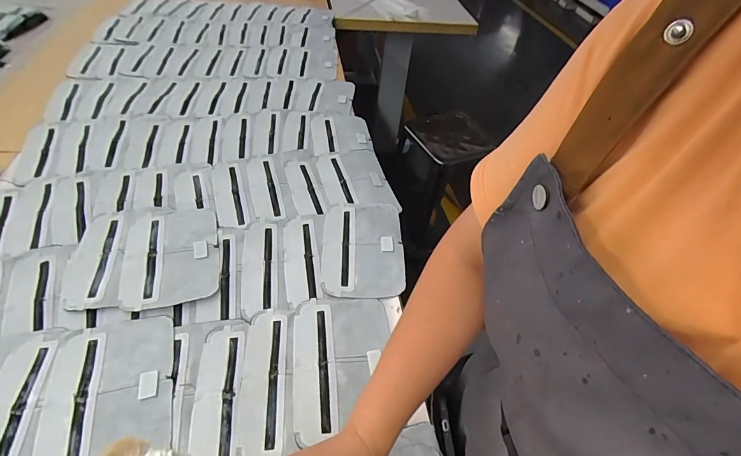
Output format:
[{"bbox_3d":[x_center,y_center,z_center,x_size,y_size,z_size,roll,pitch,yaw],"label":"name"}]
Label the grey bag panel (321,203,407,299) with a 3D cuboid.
[{"bbox_3d":[-0.012,0.029,0.641,0.126,0.015,0.190,3,46,-5],"label":"grey bag panel"}]

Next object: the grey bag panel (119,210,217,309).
[{"bbox_3d":[-0.308,0.035,0.601,0.131,0.010,0.199,-12,49,-19],"label":"grey bag panel"}]

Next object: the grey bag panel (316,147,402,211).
[{"bbox_3d":[-0.030,-0.097,0.757,0.128,0.007,0.179,-8,48,-15],"label":"grey bag panel"}]

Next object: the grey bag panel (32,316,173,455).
[{"bbox_3d":[-0.302,0.191,0.448,0.128,0.009,0.189,-10,48,-17],"label":"grey bag panel"}]

